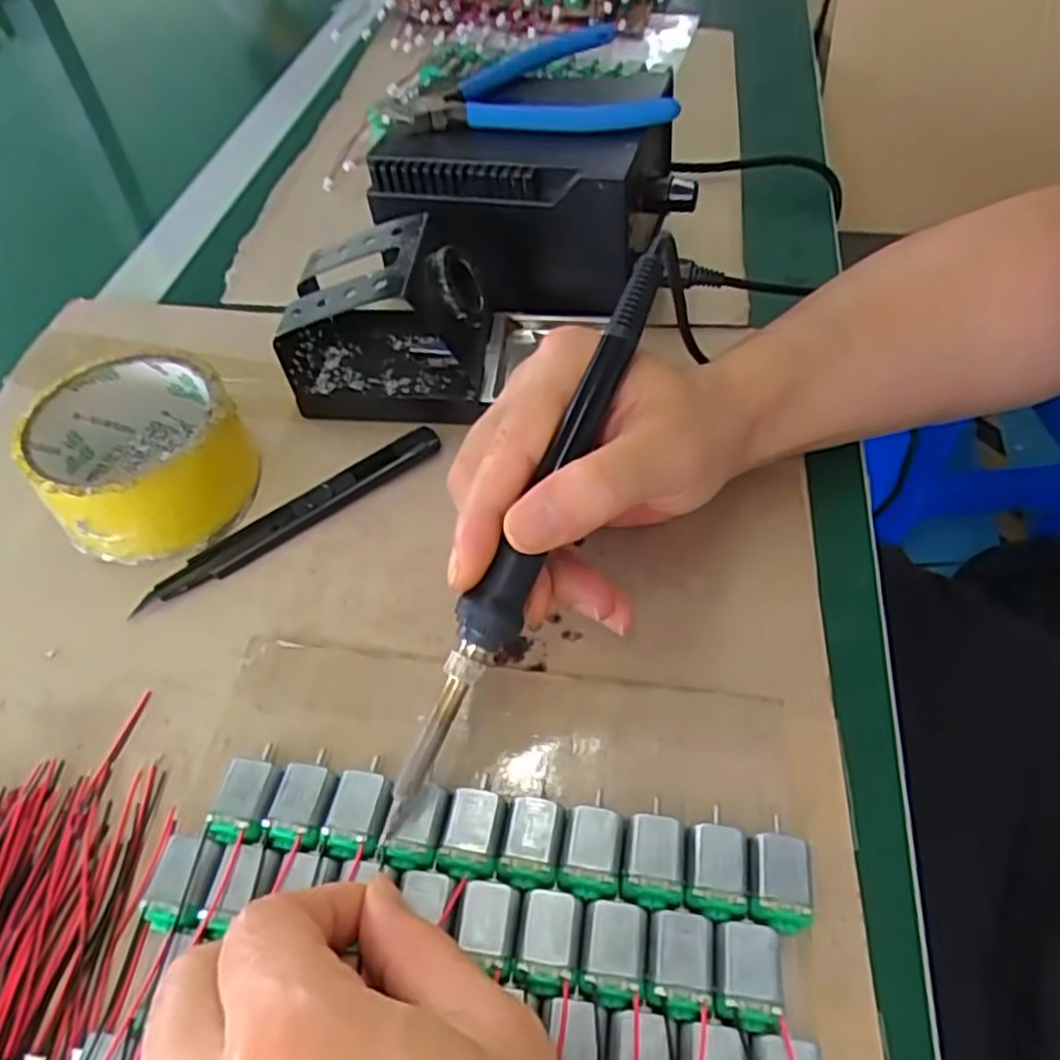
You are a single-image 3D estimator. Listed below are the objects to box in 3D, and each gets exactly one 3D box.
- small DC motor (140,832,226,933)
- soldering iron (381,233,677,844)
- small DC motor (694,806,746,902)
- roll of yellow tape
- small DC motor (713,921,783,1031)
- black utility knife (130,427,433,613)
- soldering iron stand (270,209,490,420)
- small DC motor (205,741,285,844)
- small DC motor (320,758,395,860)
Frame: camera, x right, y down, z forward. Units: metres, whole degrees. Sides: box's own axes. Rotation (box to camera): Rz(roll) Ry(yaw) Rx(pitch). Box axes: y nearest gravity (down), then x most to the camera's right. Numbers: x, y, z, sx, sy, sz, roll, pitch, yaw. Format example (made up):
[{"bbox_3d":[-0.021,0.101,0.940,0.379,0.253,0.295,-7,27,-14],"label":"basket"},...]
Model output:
[{"bbox_3d":[-0.109,0.113,0.240,0.019,0.016,0.027,0,53,2],"label":"small DC motor"},{"bbox_3d":[0.004,-0.007,0.249,0.018,0.019,0.220,22,81,17],"label":"soldering iron"},{"bbox_3d":[0.060,0.106,0.241,0.015,0.018,0.025,7,54,7],"label":"small DC motor"},{"bbox_3d":[-0.173,-0.035,0.334,0.083,0.045,0.085,-1,53,1],"label":"roll of yellow tape"},{"bbox_3d":[0.063,0.132,0.221,0.017,0.017,0.027,6,53,7],"label":"small DC motor"},{"bbox_3d":[-0.103,-0.007,0.334,0.142,0.008,0.017,-32,58,-20],"label":"black utility knife"},{"bbox_3d":[-0.068,-0.102,0.367,0.094,0.074,0.071,3,53,5],"label":"soldering iron stand"},{"bbox_3d":[-0.094,0.091,0.256,0.018,0.015,0.031,4,53,5],"label":"small DC motor"},{"bbox_3d":[-0.056,0.094,0.253,0.018,0.015,0.033,8,54,8],"label":"small DC motor"}]

